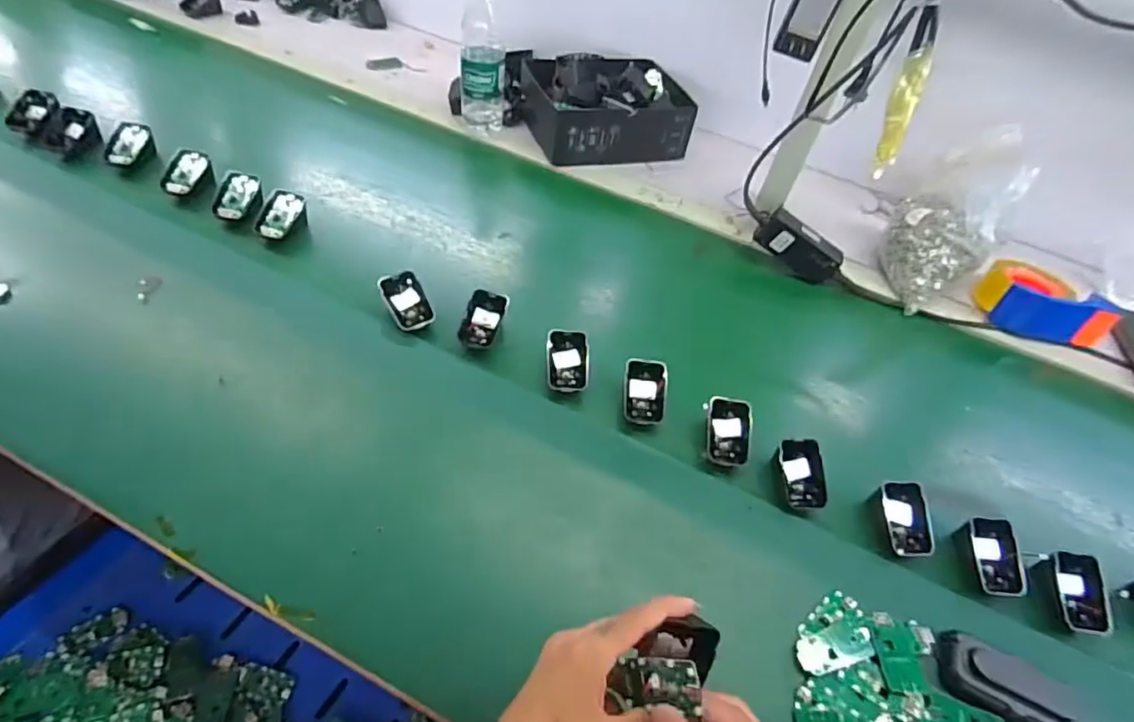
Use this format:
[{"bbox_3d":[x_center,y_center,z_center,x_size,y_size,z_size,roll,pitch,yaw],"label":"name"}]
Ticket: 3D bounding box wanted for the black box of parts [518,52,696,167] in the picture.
[{"bbox_3d":[0.066,-0.418,0.947,0.262,0.091,0.204,-6,53,-9],"label":"black box of parts"}]

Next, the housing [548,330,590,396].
[{"bbox_3d":[0.001,0.002,0.633,0.045,0.022,0.070,2,81,0],"label":"housing"}]

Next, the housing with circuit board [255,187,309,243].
[{"bbox_3d":[-0.365,-0.184,0.734,0.055,0.039,0.072,22,54,13],"label":"housing with circuit board"}]

